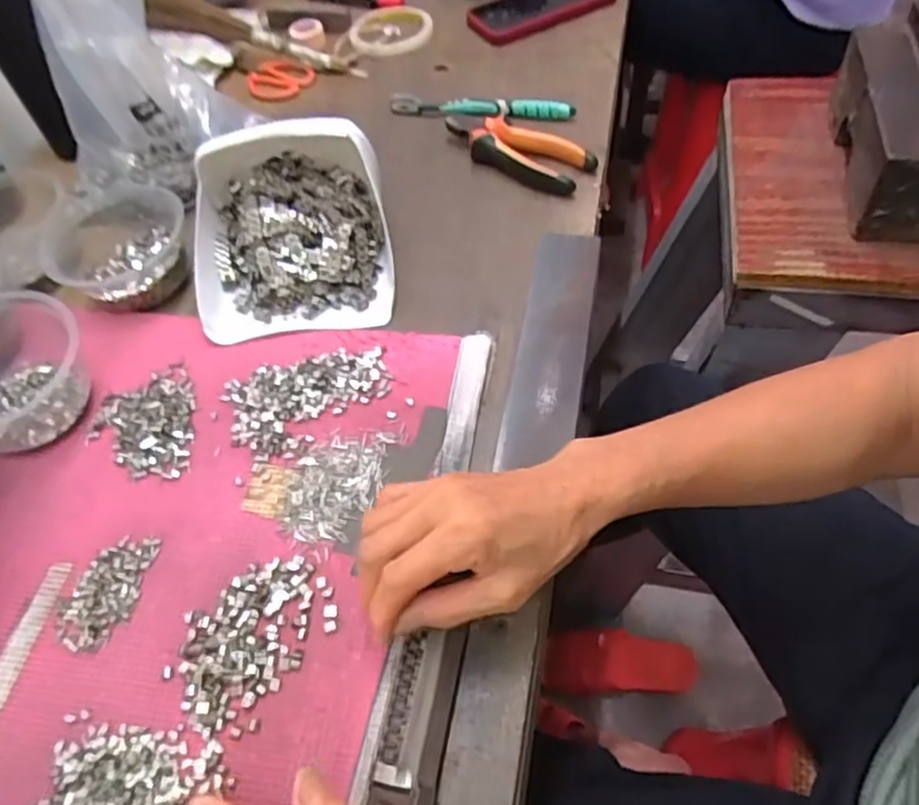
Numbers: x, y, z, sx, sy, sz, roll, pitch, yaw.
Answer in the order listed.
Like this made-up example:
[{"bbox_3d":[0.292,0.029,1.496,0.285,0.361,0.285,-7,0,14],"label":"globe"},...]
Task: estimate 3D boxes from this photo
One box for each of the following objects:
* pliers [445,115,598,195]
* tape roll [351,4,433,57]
[{"bbox_3d":[0.056,-0.239,0.641,0.156,0.027,0.063,35,63,25],"label":"pliers"},{"bbox_3d":[-0.081,-0.438,0.808,0.096,0.014,0.096,-2,54,3],"label":"tape roll"}]

